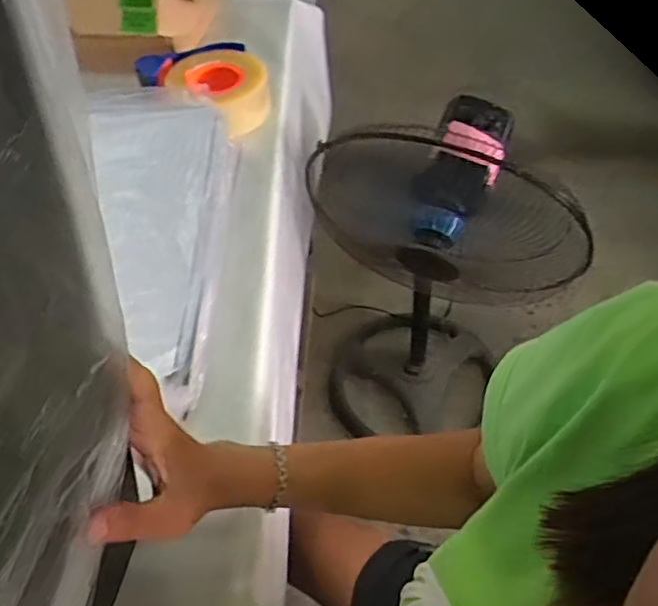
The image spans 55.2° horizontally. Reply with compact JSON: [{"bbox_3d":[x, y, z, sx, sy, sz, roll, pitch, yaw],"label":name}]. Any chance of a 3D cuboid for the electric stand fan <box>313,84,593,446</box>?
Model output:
[{"bbox_3d":[0.213,-0.035,1.234,0.438,0.924,0.410,-2,51,2],"label":"electric stand fan"}]

